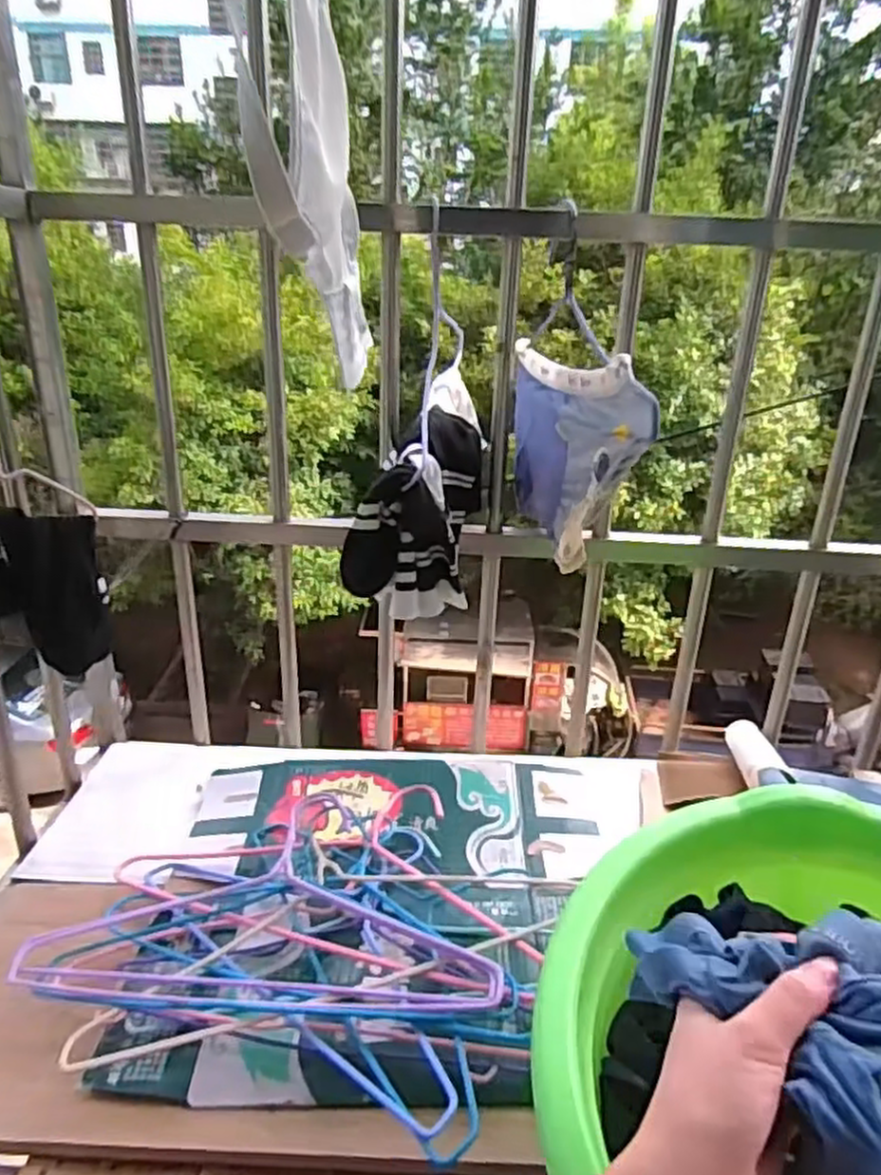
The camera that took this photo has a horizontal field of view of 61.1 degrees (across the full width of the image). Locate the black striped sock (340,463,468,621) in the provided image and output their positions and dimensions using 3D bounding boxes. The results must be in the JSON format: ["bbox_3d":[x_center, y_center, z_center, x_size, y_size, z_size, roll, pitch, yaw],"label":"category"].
[{"bbox_3d":[-0.027,-0.039,0.677,0.116,0.146,0.037,-14,29,-31],"label":"black striped sock"}]

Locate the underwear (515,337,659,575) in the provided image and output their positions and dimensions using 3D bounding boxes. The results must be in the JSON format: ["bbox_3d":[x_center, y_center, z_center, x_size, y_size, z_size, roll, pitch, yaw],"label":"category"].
[{"bbox_3d":[0.121,-0.131,0.726,0.038,0.188,0.335,-1,24,-6],"label":"underwear"}]

